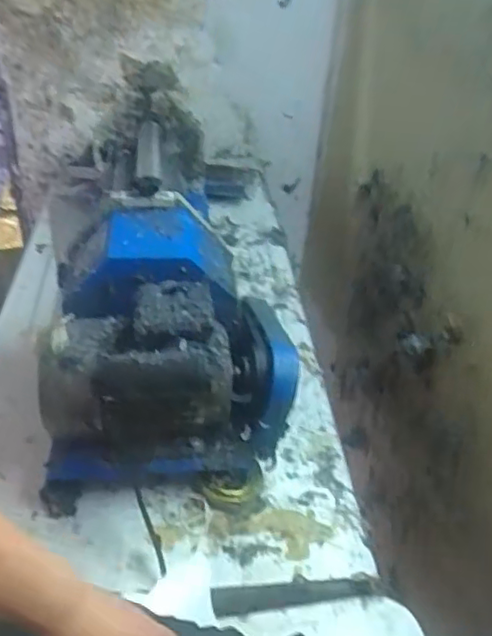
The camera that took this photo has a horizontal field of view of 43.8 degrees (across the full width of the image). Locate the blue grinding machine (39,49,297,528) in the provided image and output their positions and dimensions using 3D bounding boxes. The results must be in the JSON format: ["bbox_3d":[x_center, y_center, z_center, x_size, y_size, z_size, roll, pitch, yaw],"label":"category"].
[{"bbox_3d":[-0.100,0.033,0.788,0.282,0.245,0.318,-1,37,-8],"label":"blue grinding machine"}]

